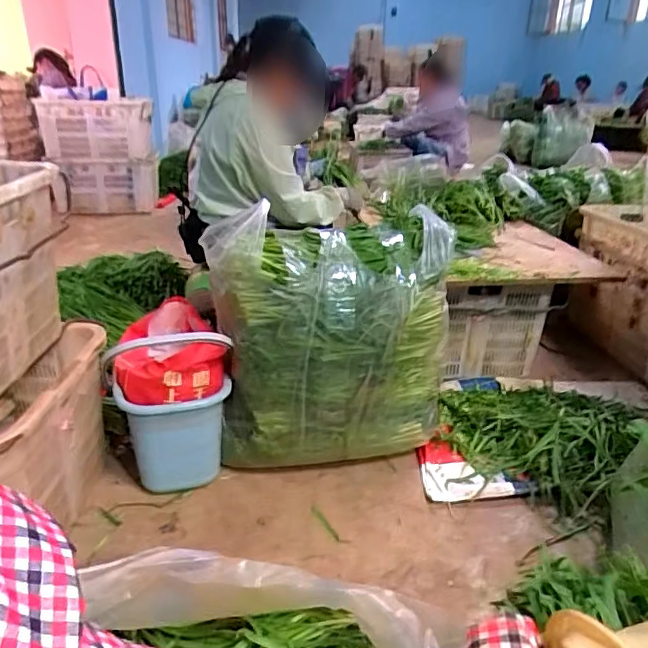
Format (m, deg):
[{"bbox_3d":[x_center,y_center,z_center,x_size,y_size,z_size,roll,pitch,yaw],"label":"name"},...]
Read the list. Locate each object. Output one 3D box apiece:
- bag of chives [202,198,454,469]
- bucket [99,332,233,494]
[{"bbox_3d":[0.011,0.042,1.301,0.518,0.543,0.228,-2,27,-5],"label":"bag of chives"},{"bbox_3d":[-0.340,0.169,1.262,0.242,0.375,0.219,-8,29,-17],"label":"bucket"}]

